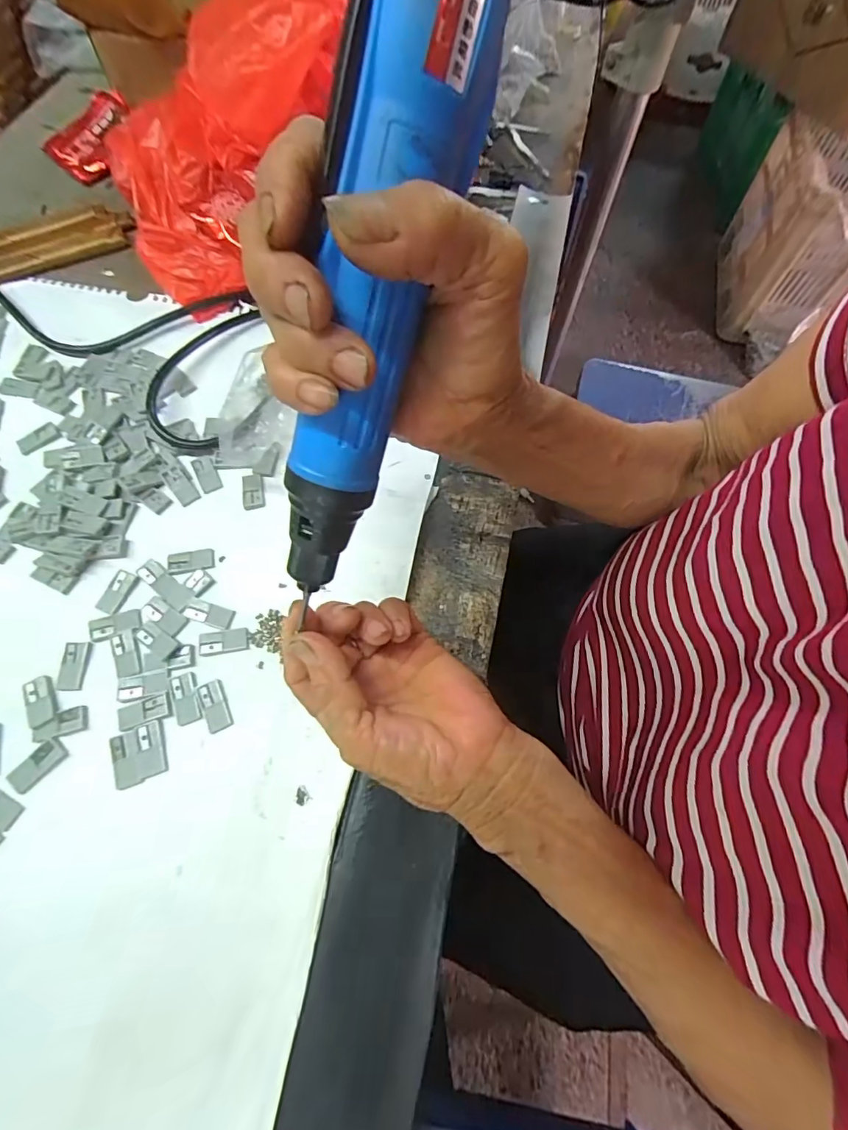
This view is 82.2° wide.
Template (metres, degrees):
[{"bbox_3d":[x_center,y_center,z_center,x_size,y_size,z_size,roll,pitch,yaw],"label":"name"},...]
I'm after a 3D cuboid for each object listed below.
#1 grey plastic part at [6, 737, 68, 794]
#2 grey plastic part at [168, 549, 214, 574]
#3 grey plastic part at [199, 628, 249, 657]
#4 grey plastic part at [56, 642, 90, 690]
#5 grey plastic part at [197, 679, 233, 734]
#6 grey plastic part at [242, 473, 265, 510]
[{"bbox_3d":[-0.209,0.108,0.261,0.017,0.004,0.028,34,70,15],"label":"grey plastic part"},{"bbox_3d":[-0.150,-0.003,0.311,0.029,0.004,0.014,-8,66,-3],"label":"grey plastic part"},{"bbox_3d":[-0.120,0.045,0.289,0.029,0.004,0.014,-8,66,-3],"label":"grey plastic part"},{"bbox_3d":[-0.205,0.059,0.285,0.013,0.004,0.028,-2,65,-1],"label":"grey plastic part"},{"bbox_3d":[-0.119,0.079,0.275,0.014,0.004,0.028,-23,67,-10],"label":"grey plastic part"},{"bbox_3d":[-0.117,-0.051,0.332,0.013,0.004,0.028,-12,66,-5],"label":"grey plastic part"}]

